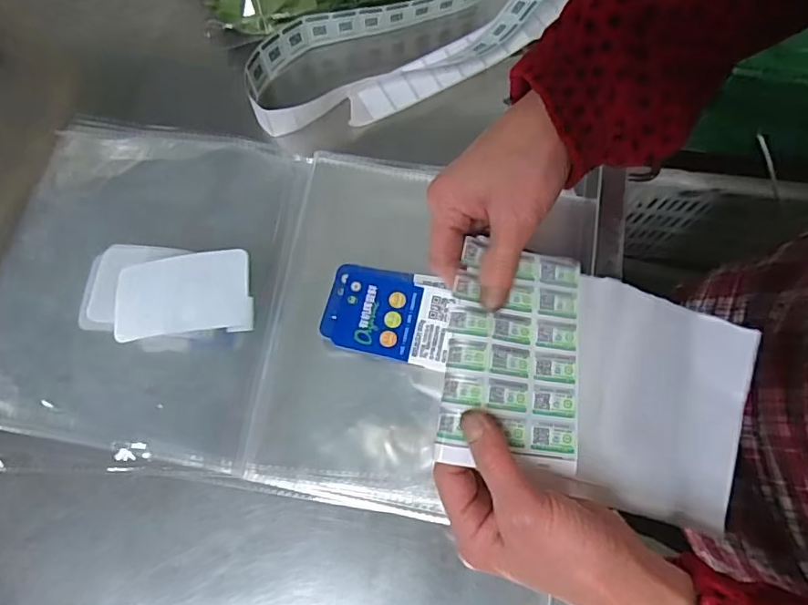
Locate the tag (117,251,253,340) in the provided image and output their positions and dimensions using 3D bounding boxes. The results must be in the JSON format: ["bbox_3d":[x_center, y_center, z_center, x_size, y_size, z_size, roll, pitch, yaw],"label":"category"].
[{"bbox_3d":[-0.157,-0.007,0.400,0.099,0.007,0.063,-4,68,2],"label":"tag"}]

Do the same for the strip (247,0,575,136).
[{"bbox_3d":[0.021,-0.230,0.481,0.320,0.042,0.089,-18,73,-5],"label":"strip"}]

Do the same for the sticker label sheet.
[{"bbox_3d":[0.117,0.050,0.341,0.195,0.020,0.134,16,80,-11],"label":"sticker label sheet"}]

